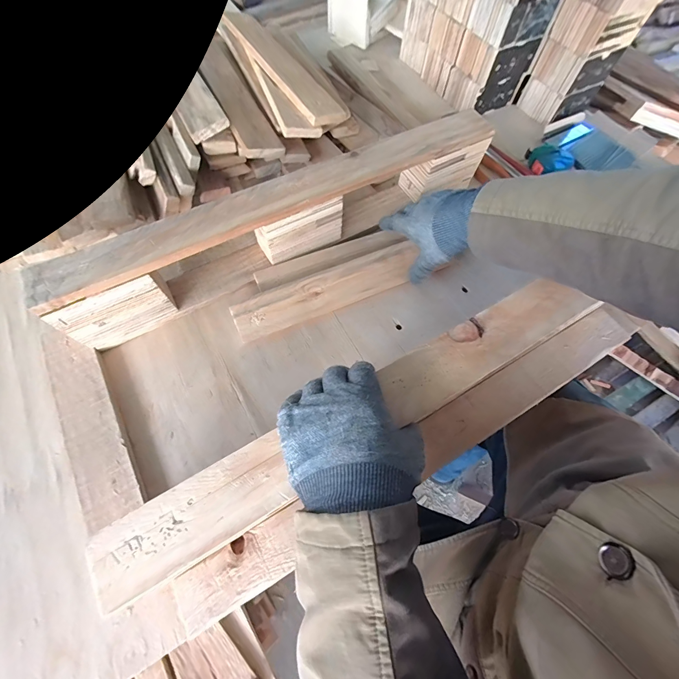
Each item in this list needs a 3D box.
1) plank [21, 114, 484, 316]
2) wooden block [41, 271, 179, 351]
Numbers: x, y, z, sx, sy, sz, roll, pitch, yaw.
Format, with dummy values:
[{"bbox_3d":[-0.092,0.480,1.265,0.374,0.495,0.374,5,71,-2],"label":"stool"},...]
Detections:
[{"bbox_3d":[-0.061,-0.190,0.427,0.633,0.018,0.069,-25,69,-11],"label":"plank"},{"bbox_3d":[-0.292,-0.051,0.425,0.123,0.098,0.061,-30,70,-13],"label":"wooden block"}]

